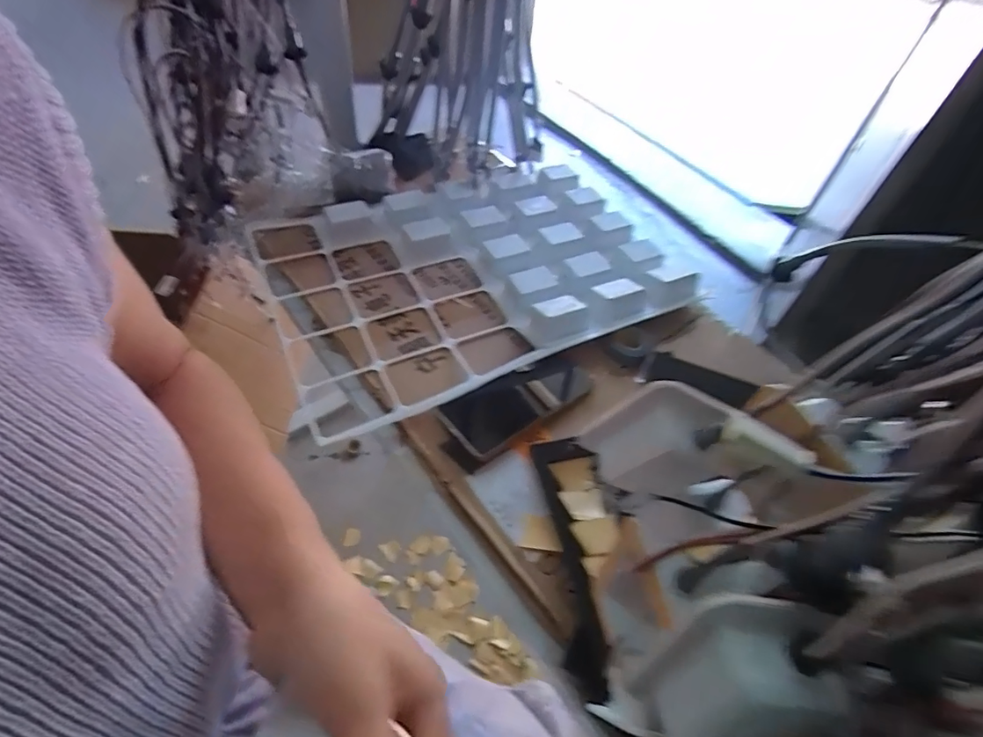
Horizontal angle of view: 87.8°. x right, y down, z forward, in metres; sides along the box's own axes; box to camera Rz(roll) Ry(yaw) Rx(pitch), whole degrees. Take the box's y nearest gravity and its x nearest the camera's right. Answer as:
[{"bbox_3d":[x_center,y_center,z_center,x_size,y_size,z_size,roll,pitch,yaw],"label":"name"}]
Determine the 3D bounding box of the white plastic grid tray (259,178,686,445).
[{"bbox_3d":[-0.025,-0.128,0.638,0.475,0.040,0.347,-18,55,-20],"label":"white plastic grid tray"}]

